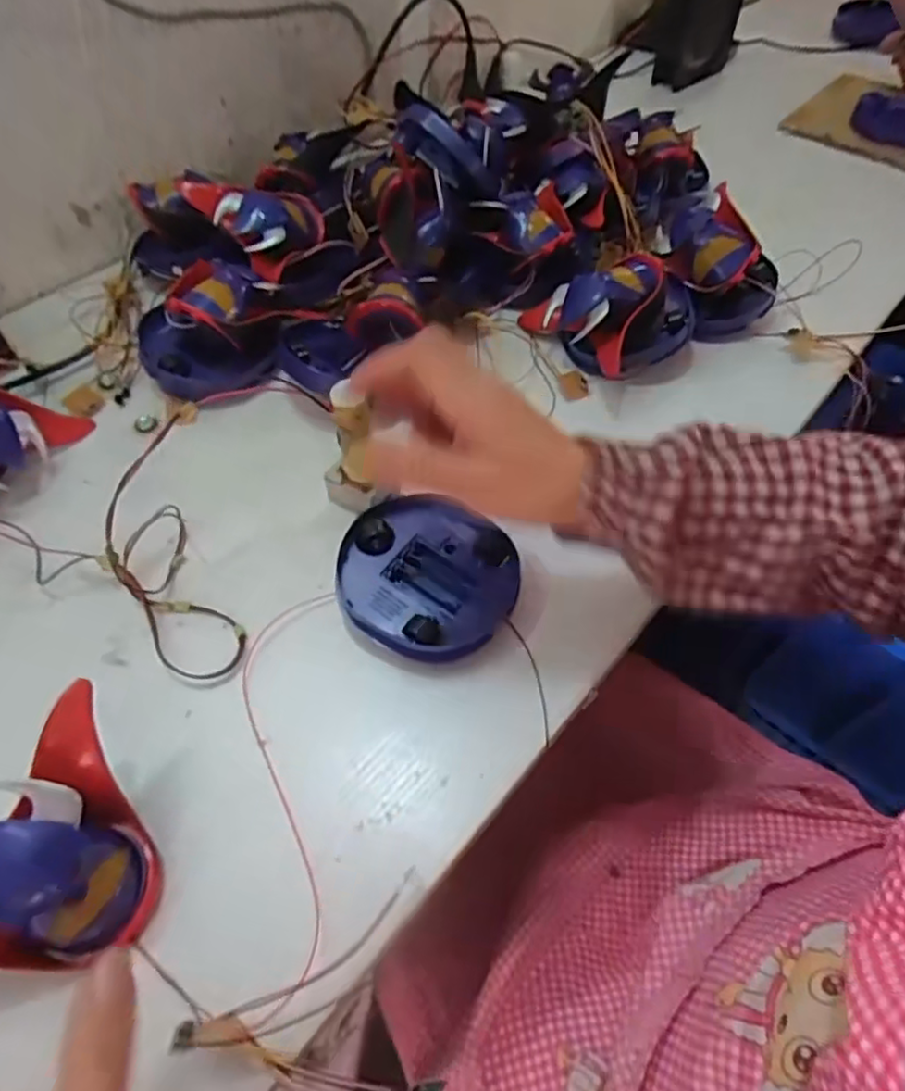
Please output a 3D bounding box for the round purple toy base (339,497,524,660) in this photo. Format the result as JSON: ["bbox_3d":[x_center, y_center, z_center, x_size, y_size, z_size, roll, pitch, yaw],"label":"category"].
[{"bbox_3d":[-0.016,0.018,0.406,0.106,0.031,0.105,0,56,0],"label":"round purple toy base"}]

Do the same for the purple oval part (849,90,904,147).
[{"bbox_3d":[0.577,-0.550,0.830,0.115,0.020,0.124,22,58,15],"label":"purple oval part"}]

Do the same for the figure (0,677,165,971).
[{"bbox_3d":[-0.182,0.143,0.292,0.072,0.072,0.122,27,60,17],"label":"figure"}]

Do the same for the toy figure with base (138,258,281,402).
[{"bbox_3d":[-0.196,-0.175,0.516,0.110,0.065,0.100,-18,58,-12],"label":"toy figure with base"}]

